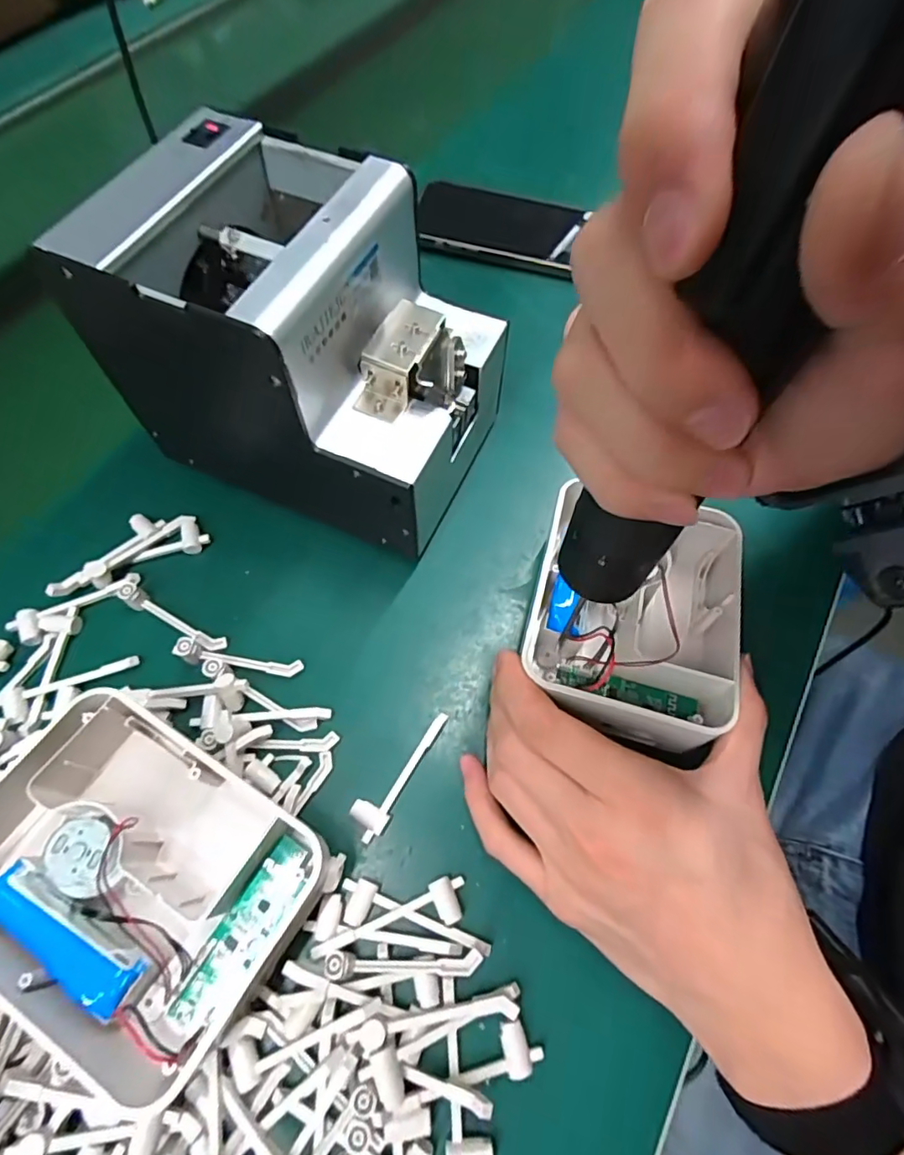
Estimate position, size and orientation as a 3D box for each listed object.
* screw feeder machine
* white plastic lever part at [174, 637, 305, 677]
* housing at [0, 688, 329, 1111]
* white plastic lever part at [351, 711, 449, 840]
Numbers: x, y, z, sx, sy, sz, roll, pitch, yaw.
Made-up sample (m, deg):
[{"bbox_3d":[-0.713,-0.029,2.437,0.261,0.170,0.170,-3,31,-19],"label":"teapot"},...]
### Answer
[{"bbox_3d":[-0.069,-0.123,0.306,0.180,0.147,0.128,22,66,10],"label":"screw feeder machine"},{"bbox_3d":[-0.113,0.043,0.298,0.064,0.013,0.010,8,63,1],"label":"white plastic lever part"},{"bbox_3d":[-0.134,0.118,0.233,0.144,0.055,0.095,29,65,11],"label":"housing"},{"bbox_3d":[-0.027,0.097,0.280,0.018,0.007,0.069,29,65,11],"label":"white plastic lever part"}]

